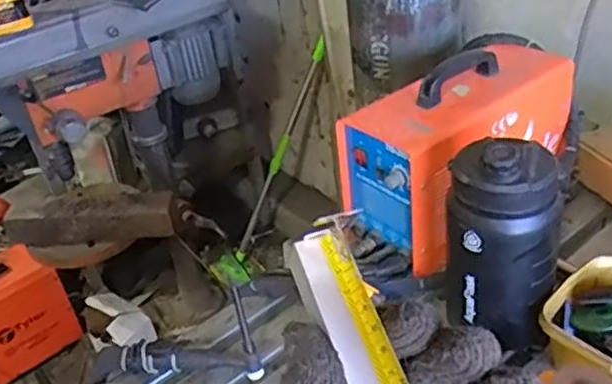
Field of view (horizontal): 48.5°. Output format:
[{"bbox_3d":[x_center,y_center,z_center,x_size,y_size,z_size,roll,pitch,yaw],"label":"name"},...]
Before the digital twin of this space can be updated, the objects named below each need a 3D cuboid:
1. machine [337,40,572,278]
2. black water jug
[{"bbox_3d":[0.242,-0.081,1.068,0.358,0.236,0.166,-26,38,-25],"label":"machine"},{"bbox_3d":[0.247,0.062,0.858,0.130,0.287,0.106,4,35,16],"label":"black water jug"}]

